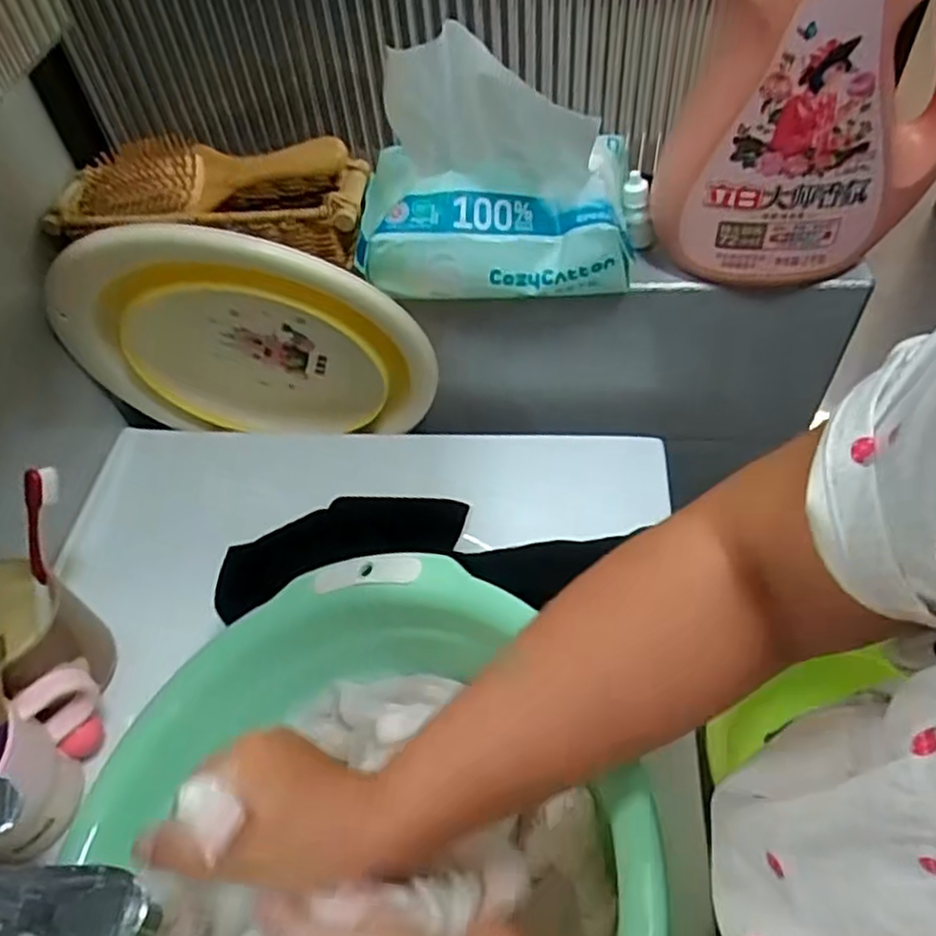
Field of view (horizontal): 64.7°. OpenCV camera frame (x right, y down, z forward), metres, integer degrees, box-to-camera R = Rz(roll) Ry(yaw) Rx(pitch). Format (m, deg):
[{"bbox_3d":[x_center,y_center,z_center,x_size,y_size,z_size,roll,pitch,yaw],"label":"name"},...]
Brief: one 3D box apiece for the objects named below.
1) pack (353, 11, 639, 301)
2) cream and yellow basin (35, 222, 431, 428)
[{"bbox_3d":[0.017,-0.212,0.519,0.200,0.155,0.103,4,53,8],"label":"pack"},{"bbox_3d":[-0.177,-0.098,0.589,0.288,0.248,0.062,3,52,7],"label":"cream and yellow basin"}]

